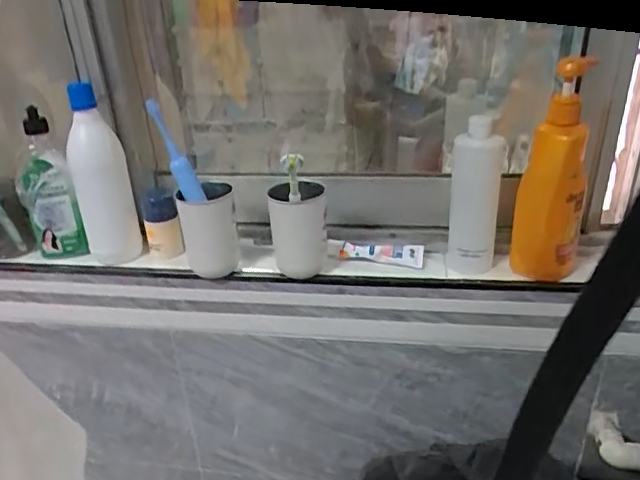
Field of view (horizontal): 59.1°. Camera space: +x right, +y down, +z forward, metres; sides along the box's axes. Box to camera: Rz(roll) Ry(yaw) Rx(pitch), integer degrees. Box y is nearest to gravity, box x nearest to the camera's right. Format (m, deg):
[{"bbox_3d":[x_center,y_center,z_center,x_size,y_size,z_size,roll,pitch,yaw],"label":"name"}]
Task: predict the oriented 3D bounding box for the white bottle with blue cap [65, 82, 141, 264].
[{"bbox_3d":[-0.315,-0.087,0.810,0.061,0.257,0.059,17,34,31],"label":"white bottle with blue cap"}]

